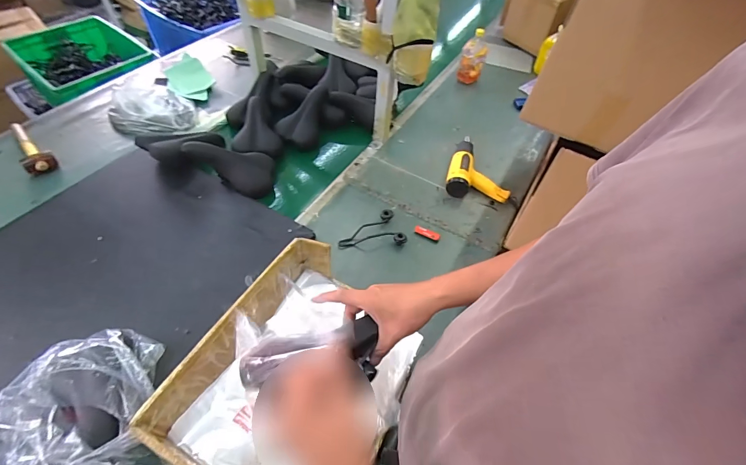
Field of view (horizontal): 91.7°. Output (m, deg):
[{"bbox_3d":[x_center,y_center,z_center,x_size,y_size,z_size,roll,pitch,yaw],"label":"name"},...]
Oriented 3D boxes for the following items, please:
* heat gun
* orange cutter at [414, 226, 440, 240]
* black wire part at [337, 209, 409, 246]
[{"bbox_3d":[0.340,-0.207,1.160,0.196,0.066,0.248,12,52,4],"label":"heat gun"},{"bbox_3d":[0.154,-0.001,1.024,0.075,0.005,0.026,21,53,11],"label":"orange cutter"},{"bbox_3d":[-0.003,-0.015,1.014,0.181,0.029,0.107,0,52,-6],"label":"black wire part"}]

